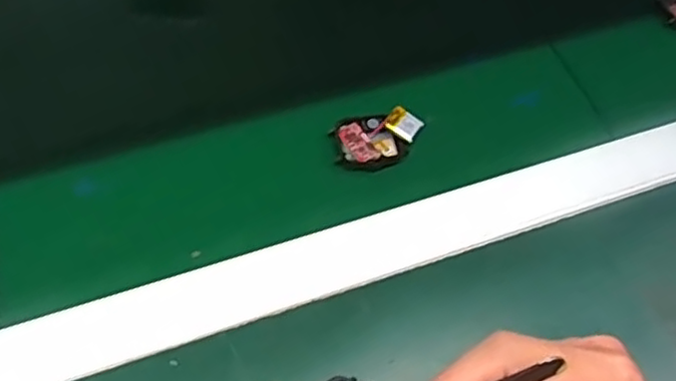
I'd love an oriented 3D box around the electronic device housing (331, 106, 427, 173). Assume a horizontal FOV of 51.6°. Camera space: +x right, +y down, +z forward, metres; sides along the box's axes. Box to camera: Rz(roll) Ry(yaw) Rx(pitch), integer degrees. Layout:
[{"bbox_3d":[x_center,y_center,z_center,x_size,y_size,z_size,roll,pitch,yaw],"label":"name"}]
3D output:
[{"bbox_3d":[0.027,-0.033,0.460,0.058,0.015,0.039,-7,58,-7],"label":"electronic device housing"}]

